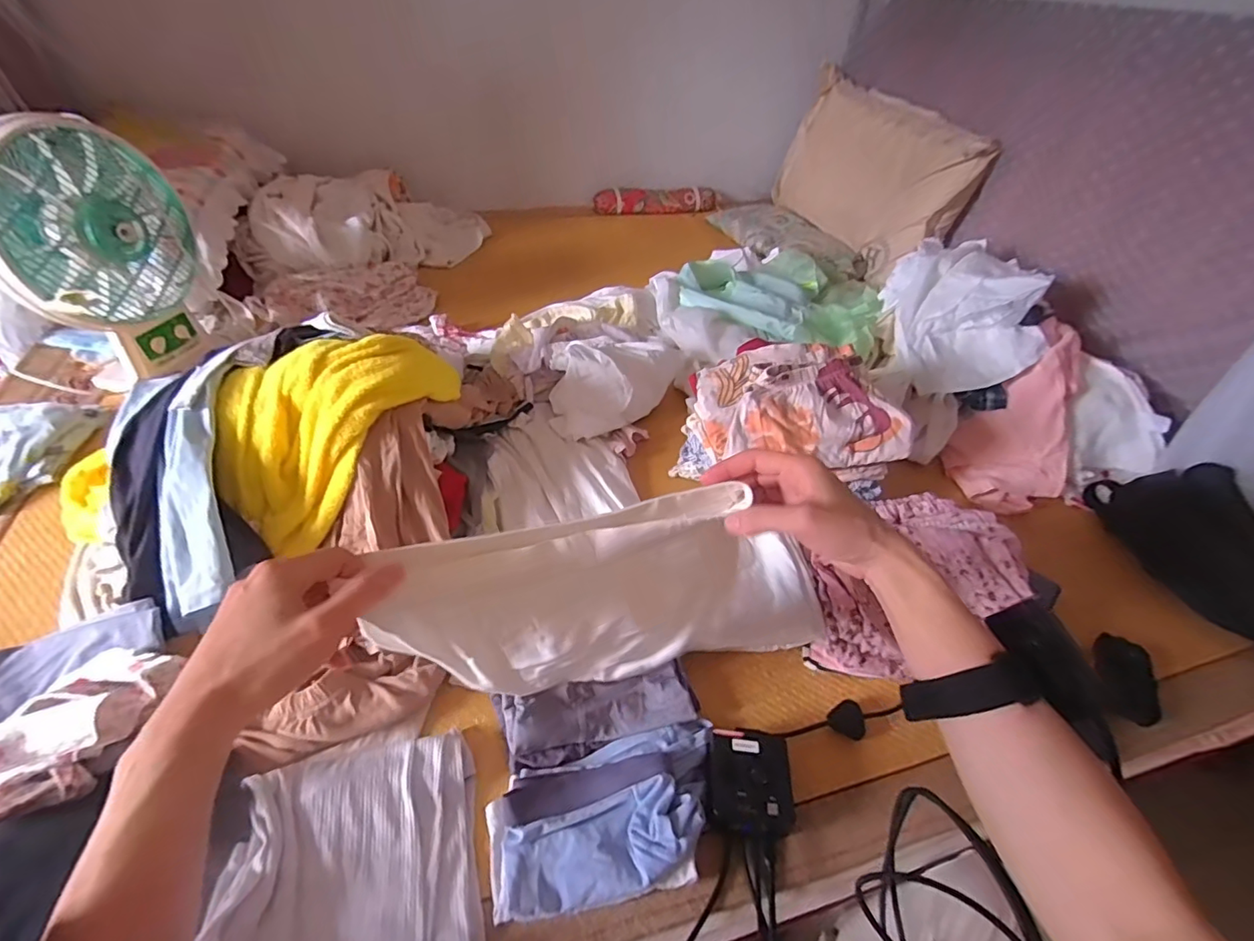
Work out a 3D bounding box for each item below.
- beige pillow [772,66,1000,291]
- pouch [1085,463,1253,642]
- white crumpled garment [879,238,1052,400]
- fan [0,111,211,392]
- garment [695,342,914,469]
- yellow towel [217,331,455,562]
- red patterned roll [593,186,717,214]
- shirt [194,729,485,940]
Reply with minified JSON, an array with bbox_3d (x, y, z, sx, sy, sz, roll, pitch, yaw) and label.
[{"bbox_3d":[0.688,-0.837,1.532,0.140,0.363,0.741,0,44,-23],"label":"beige pillow"},{"bbox_3d":[0.815,0.117,0.749,0.069,0.169,0.318,-5,44,-11],"label":"pouch"},{"bbox_3d":[0.637,-0.302,1.012,0.233,0.144,0.383,11,44,6],"label":"white crumpled garment"},{"bbox_3d":[-0.841,-0.332,0.863,0.111,0.365,0.286,11,44,5],"label":"fan"},{"bbox_3d":[0.242,-0.091,0.766,0.272,0.097,0.180,0,44,-5],"label":"garment"},{"bbox_3d":[-0.394,-0.061,0.726,0.196,0.191,0.310,22,46,16],"label":"yellow towel"},{"bbox_3d":[0.098,-0.890,1.768,0.408,0.062,0.070,-10,46,-16],"label":"red patterned roll"},{"bbox_3d":[-0.221,0.343,0.450,0.184,0.035,0.231,-8,45,-14],"label":"shirt"}]

